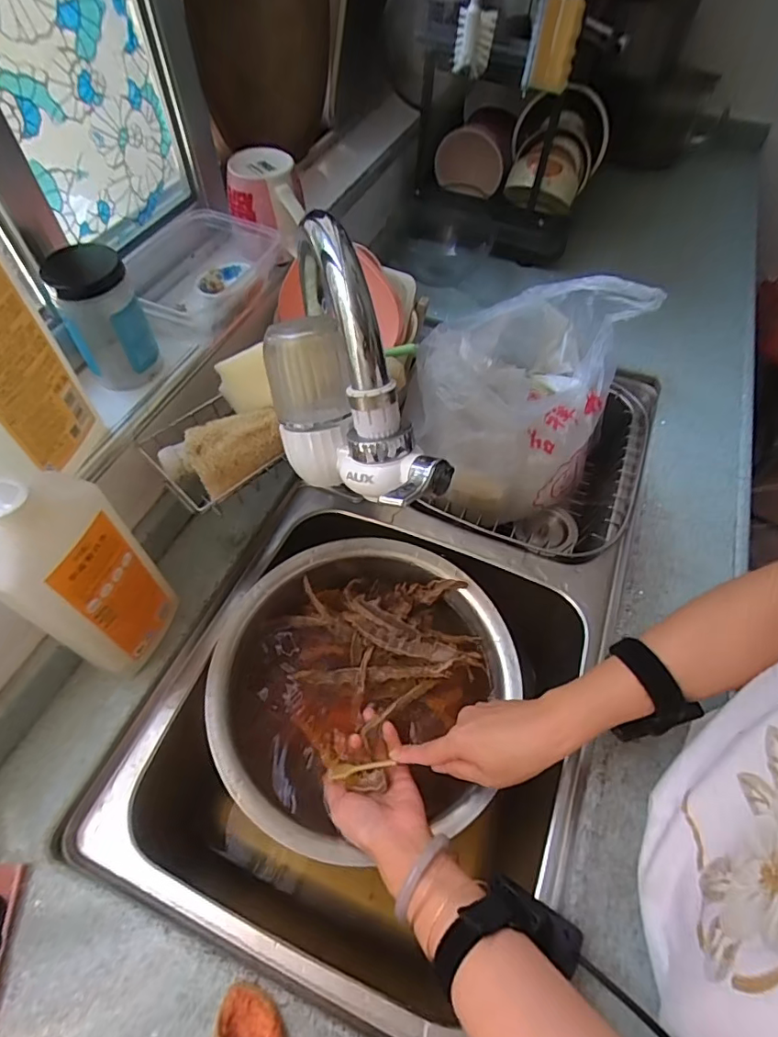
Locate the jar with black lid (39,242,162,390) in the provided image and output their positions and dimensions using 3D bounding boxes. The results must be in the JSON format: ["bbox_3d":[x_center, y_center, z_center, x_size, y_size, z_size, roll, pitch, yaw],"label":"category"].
[{"bbox_3d":[-0.254,-0.178,0.465,0.065,0.106,0.065,0,56,0],"label":"jar with black lid"}]

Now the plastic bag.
[{"bbox_3d":[0.162,-0.163,0.640,0.209,0.209,0.301,22,59,14],"label":"plastic bag"}]

